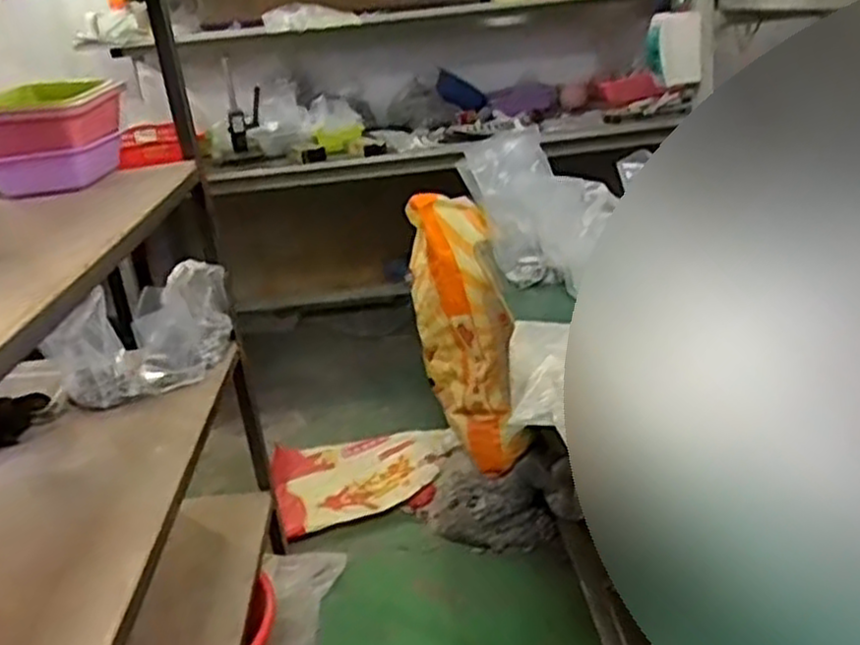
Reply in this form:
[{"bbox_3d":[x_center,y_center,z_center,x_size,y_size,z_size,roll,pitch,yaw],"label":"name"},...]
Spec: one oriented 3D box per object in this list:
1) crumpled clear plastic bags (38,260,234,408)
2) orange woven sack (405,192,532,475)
[{"bbox_3d":[-0.531,0.021,1.516,0.220,0.179,0.336,-2,23,12],"label":"crumpled clear plastic bags"},{"bbox_3d":[0.080,0.029,1.879,0.160,0.654,0.273,-12,-2,-13],"label":"orange woven sack"}]

